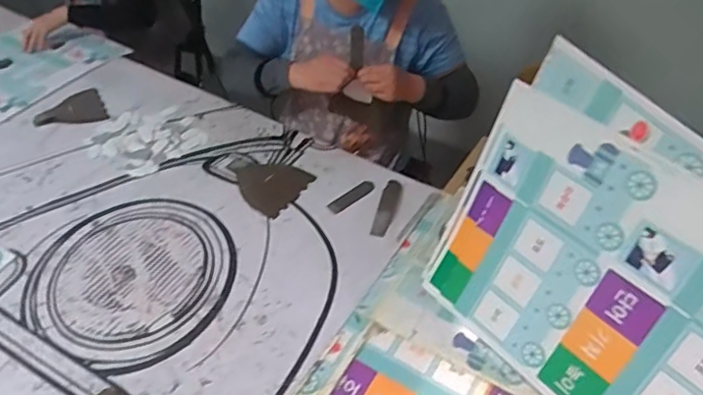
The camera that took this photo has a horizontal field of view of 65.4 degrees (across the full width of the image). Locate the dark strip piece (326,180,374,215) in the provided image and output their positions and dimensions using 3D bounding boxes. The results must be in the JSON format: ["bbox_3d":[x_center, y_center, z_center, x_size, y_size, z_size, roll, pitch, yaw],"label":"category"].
[{"bbox_3d":[0.000,-0.001,1.159,0.118,0.011,0.034,-32,53,-27],"label":"dark strip piece"}]

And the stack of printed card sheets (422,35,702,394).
[{"bbox_3d":[0.367,0.109,0.750,0.026,0.450,0.530,-9,40,-44],"label":"stack of printed card sheets"}]

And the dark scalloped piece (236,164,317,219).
[{"bbox_3d":[-0.180,-0.028,1.171,0.155,0.007,0.140,23,50,21],"label":"dark scalloped piece"}]

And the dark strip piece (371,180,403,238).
[{"bbox_3d":[0.074,0.020,1.136,0.036,0.006,0.164,12,47,12],"label":"dark strip piece"}]

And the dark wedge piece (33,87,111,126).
[{"bbox_3d":[-0.699,-0.212,1.356,0.162,0.022,0.139,-24,53,-20],"label":"dark wedge piece"}]

